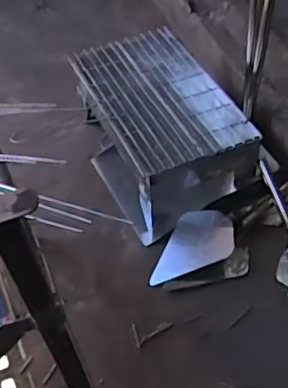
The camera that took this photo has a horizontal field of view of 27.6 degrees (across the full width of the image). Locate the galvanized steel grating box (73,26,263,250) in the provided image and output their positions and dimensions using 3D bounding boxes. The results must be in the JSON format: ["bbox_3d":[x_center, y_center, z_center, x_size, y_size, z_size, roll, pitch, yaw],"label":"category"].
[{"bbox_3d":[0.027,-0.146,1.186,0.254,0.156,0.402,-21,53,-16],"label":"galvanized steel grating box"}]

